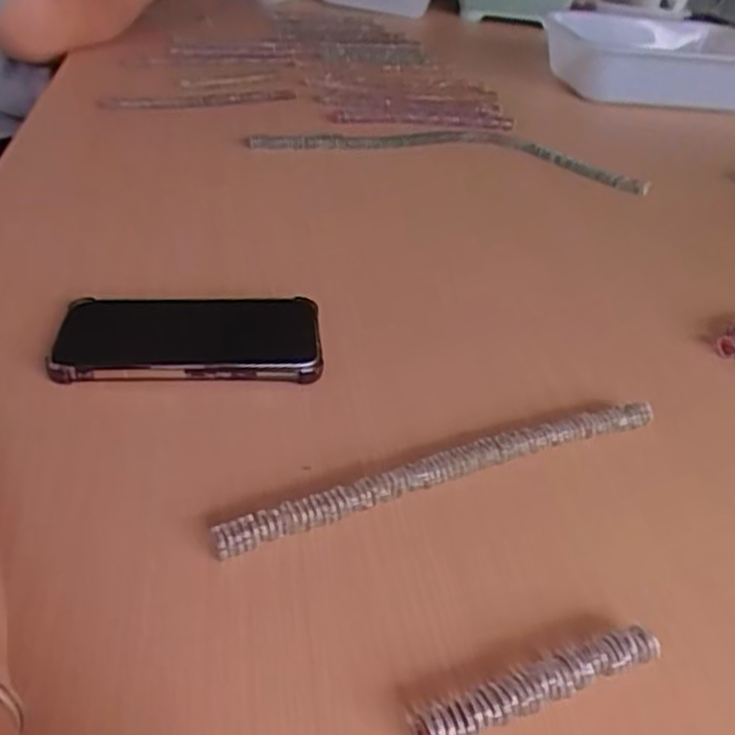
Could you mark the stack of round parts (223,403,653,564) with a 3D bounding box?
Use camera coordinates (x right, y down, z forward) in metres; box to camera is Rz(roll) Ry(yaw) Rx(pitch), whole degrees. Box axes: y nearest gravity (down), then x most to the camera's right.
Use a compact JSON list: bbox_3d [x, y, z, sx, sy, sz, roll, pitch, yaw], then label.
[{"bbox_3d":[0.047,0.053,0.384,0.262,0.016,0.016,-13,40,-24],"label":"stack of round parts"}]

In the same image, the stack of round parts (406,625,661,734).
[{"bbox_3d":[0.070,0.126,0.290,0.113,0.013,0.016,-11,39,-22],"label":"stack of round parts"}]

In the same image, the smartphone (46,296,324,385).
[{"bbox_3d":[-0.110,-0.021,0.455,0.156,0.015,0.079,-1,38,-6],"label":"smartphone"}]

